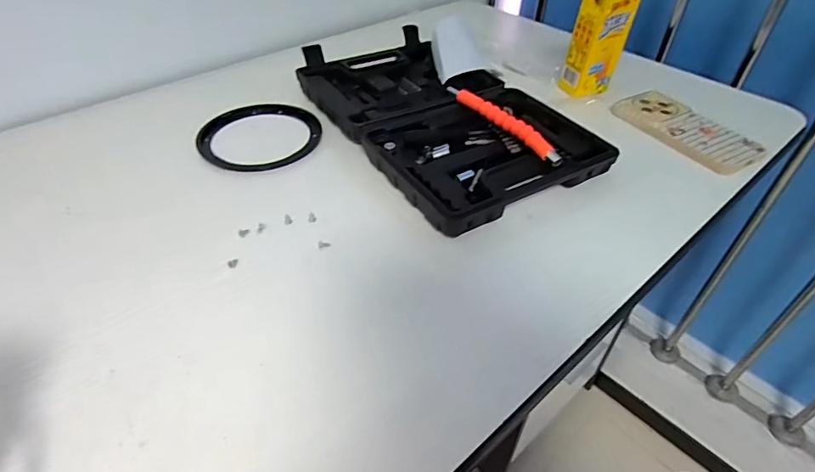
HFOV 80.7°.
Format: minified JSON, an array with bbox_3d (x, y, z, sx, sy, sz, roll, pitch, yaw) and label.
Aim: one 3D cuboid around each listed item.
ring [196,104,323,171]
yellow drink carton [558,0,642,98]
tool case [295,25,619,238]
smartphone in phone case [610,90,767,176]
[{"bbox_3d":[-0.164,-0.115,0.536,0.130,0.010,0.130,0,43,0],"label":"ring"},{"bbox_3d":[0.233,-0.240,0.585,0.052,0.126,0.045,-20,46,-20],"label":"yellow drink carton"},{"bbox_3d":[0.031,-0.145,0.544,0.220,0.039,0.361,-21,47,-22],"label":"tool case"},{"bbox_3d":[0.318,-0.124,0.547,0.072,0.018,0.158,-23,48,-26],"label":"smartphone in phone case"}]

